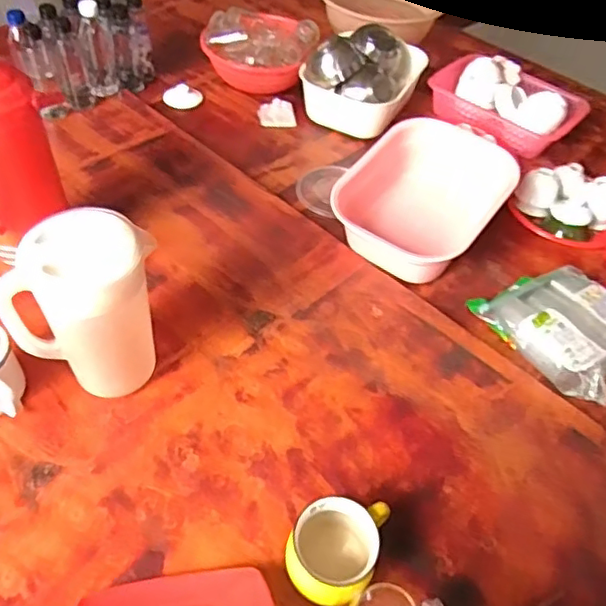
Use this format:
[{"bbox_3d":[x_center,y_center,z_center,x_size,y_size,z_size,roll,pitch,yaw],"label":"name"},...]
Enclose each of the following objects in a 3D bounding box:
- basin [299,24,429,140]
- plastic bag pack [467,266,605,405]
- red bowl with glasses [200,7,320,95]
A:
[{"bbox_3d":[0.129,-0.482,1.250,0.208,0.153,0.246,24,51,17],"label":"basin"},{"bbox_3d":[0.406,0.028,0.894,0.183,0.058,0.232,-27,56,-25],"label":"plastic bag pack"},{"bbox_3d":[-0.098,-0.553,1.306,0.251,0.127,0.189,2,48,-2],"label":"red bowl with glasses"}]

